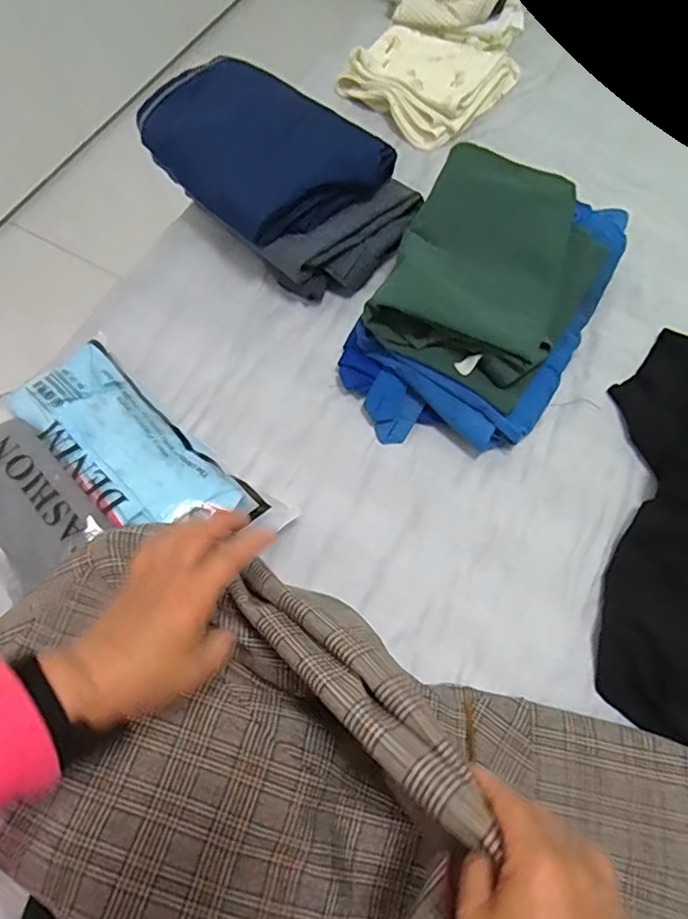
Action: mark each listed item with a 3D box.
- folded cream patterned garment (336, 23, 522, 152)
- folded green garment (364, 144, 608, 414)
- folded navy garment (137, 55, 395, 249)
[{"bbox_3d":[0.125,-0.566,0.876,0.209,0.048,0.221,37,72,15],"label":"folded cream patterned garment"},{"bbox_3d":[0.163,-0.211,0.650,0.199,0.070,0.274,27,67,13],"label":"folded green garment"},{"bbox_3d":[-0.111,-0.379,0.696,0.304,0.078,0.167,41,74,17],"label":"folded navy garment"}]

